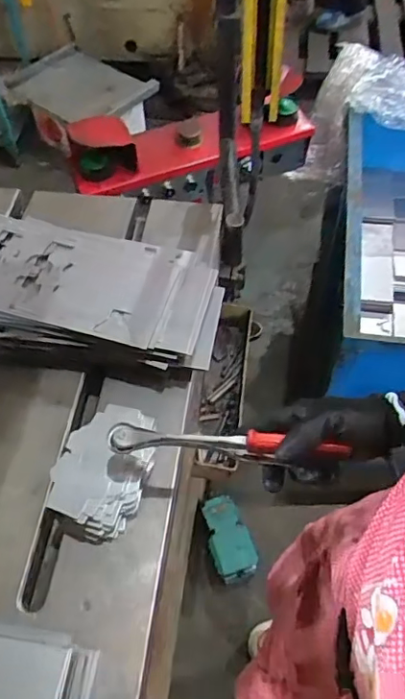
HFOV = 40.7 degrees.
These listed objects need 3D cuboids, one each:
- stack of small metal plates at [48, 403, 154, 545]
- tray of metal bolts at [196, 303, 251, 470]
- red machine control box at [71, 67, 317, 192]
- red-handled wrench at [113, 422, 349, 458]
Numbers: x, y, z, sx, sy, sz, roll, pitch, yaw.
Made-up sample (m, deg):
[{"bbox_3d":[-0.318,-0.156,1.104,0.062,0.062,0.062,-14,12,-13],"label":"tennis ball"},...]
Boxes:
[{"bbox_3d":[-0.098,0.118,0.551,0.084,0.037,0.128,14,59,11],"label":"stack of small metal plates"},{"bbox_3d":[0.040,0.050,0.940,0.082,0.052,0.286,5,57,5],"label":"tray of metal bolts"},{"bbox_3d":[-0.018,-0.467,1.241,0.554,0.192,0.149,-20,59,-11],"label":"red machine control box"},{"bbox_3d":[0.018,0.084,0.489,0.207,0.017,0.023,1,57,10],"label":"red-handled wrench"}]

